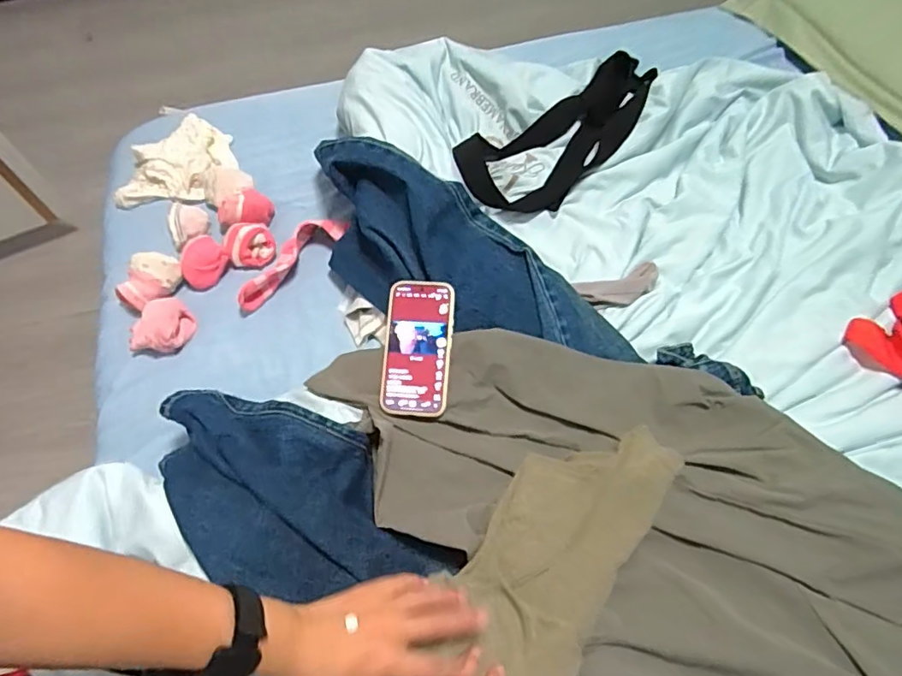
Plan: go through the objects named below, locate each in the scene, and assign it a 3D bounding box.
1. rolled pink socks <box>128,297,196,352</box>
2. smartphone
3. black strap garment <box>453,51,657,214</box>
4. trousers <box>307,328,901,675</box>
[{"bbox_3d":[-0.395,-0.017,0.762,0.074,0.035,0.070,-1,61,2],"label":"rolled pink socks"},{"bbox_3d":[-0.040,0.012,0.672,0.081,0.013,0.162,4,81,3],"label":"smartphone"},{"bbox_3d":[0.194,-0.328,0.902,0.417,0.068,0.176,-34,65,-15],"label":"black strap garment"},{"bbox_3d":[0.233,0.217,0.592,0.825,0.064,0.387,12,60,8],"label":"trousers"}]

